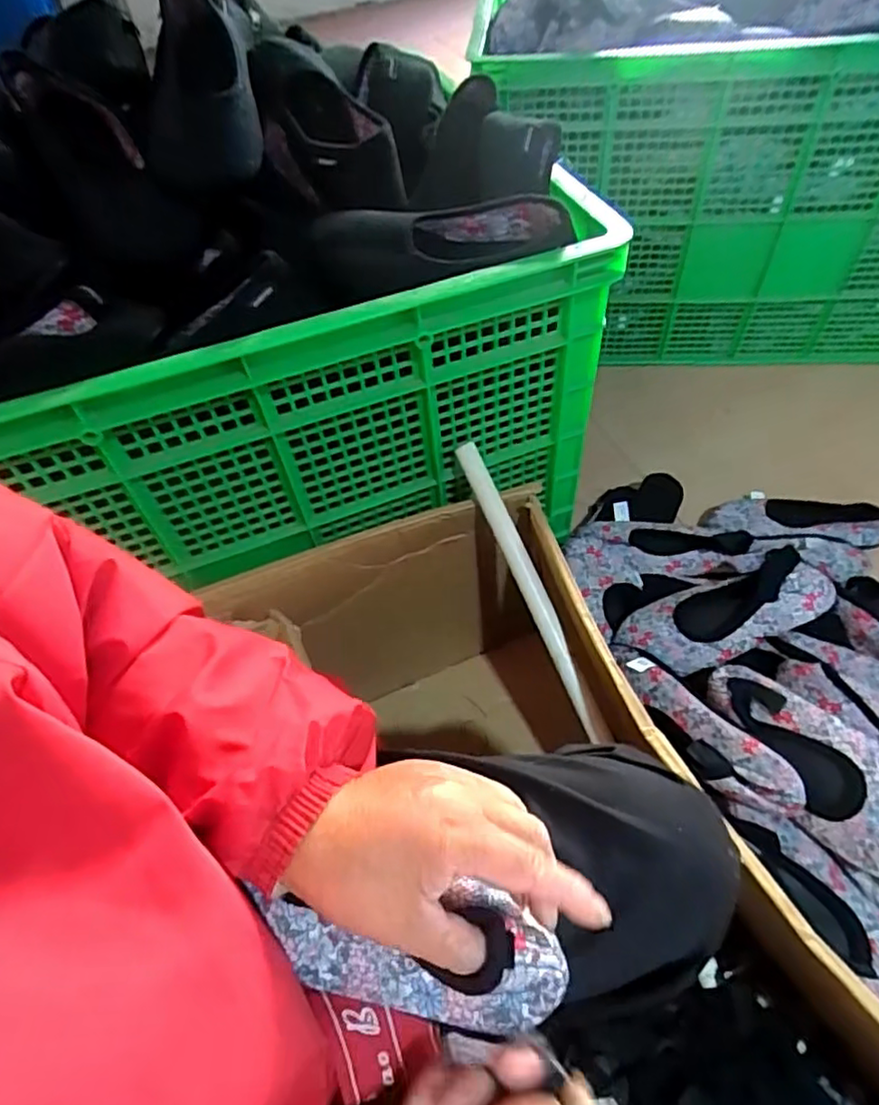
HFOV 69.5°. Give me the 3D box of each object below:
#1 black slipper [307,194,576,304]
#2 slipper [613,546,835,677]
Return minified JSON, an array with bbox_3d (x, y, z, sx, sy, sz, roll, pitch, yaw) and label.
[{"bbox_3d":[0.001,-0.280,0.584,0.236,0.048,0.101,-5,53,2],"label":"black slipper"},{"bbox_3d":[0.343,0.076,0.772,0.253,0.053,0.103,-22,51,14],"label":"slipper"}]

